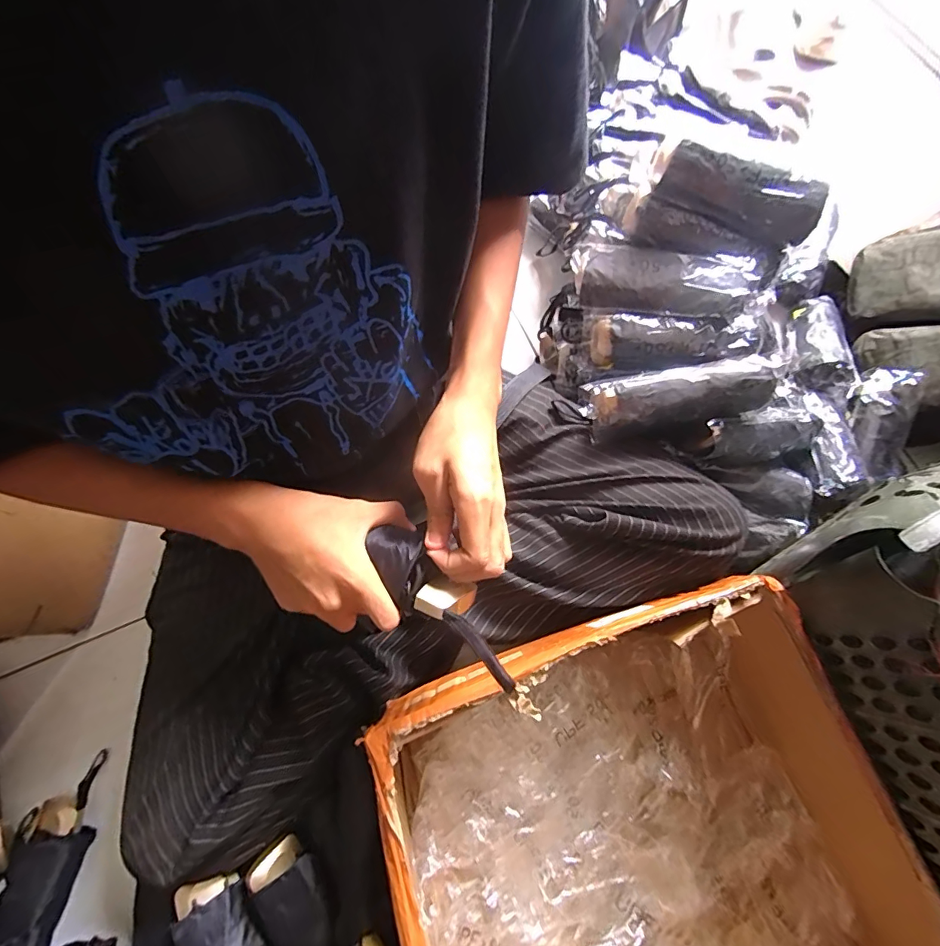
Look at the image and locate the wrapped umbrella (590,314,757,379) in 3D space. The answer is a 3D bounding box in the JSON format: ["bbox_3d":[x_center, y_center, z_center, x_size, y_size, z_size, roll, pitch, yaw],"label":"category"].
[{"bbox_3d":[0.222,-0.141,0.508,0.173,0.055,0.053,0,72,13],"label":"wrapped umbrella"}]

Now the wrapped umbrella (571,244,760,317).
[{"bbox_3d":[0.202,-0.204,0.495,0.180,0.048,0.059,13,73,4],"label":"wrapped umbrella"}]

